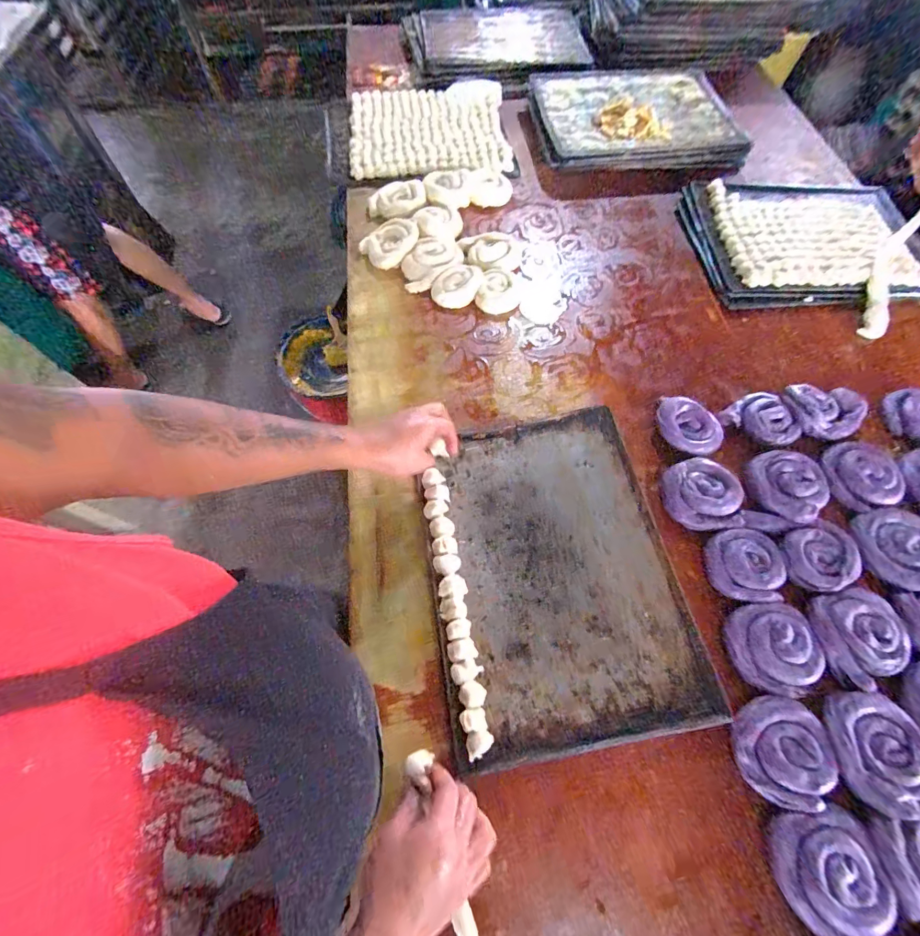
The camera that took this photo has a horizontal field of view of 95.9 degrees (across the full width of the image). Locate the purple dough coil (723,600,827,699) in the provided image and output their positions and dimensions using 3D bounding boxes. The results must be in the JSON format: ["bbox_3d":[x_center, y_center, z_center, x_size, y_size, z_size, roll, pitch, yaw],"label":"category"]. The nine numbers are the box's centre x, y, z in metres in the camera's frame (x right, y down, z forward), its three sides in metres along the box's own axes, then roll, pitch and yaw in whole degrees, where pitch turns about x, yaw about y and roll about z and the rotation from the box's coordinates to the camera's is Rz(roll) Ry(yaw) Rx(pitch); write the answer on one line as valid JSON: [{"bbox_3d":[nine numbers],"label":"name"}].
[{"bbox_3d":[0.404,0.231,0.532,0.102,0.028,0.108,1,64,-2],"label":"purple dough coil"}]

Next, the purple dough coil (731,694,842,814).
[{"bbox_3d":[0.381,0.332,0.487,0.112,0.018,0.102,1,64,-2],"label":"purple dough coil"}]

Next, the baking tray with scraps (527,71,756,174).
[{"bbox_3d":[0.421,-0.851,1.011,0.468,0.062,0.355,-3,65,-4],"label":"baking tray with scraps"}]

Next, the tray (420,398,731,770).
[{"bbox_3d":[0.121,0.127,0.571,0.319,0.043,0.441,-8,65,-7],"label":"tray"}]

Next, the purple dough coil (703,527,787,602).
[{"bbox_3d":[0.402,0.131,0.585,0.100,0.020,0.108,1,64,-2],"label":"purple dough coil"}]

